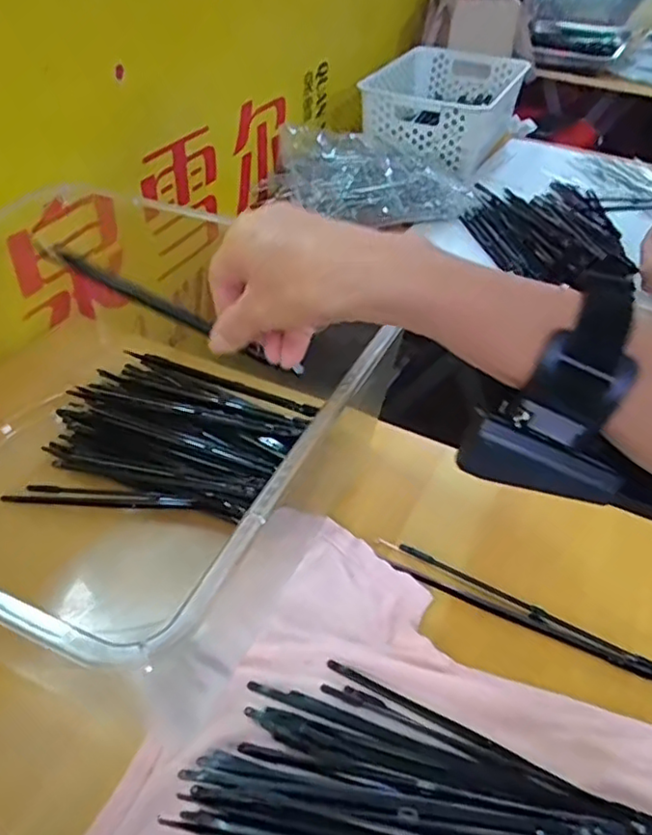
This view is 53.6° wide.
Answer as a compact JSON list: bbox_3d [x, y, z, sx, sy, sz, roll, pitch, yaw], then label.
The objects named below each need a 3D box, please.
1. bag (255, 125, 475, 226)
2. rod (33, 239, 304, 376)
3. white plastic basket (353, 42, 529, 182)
[{"bbox_3d":[0.054,-0.318,0.844,0.272,0.084,0.112,-5,43,-11],"label":"bag"},{"bbox_3d":[-0.100,-0.068,0.389,0.195,0.010,0.012,27,49,14],"label":"rod"},{"bbox_3d":[0.192,-0.509,1.046,0.199,0.092,0.319,17,43,14],"label":"white plastic basket"}]

